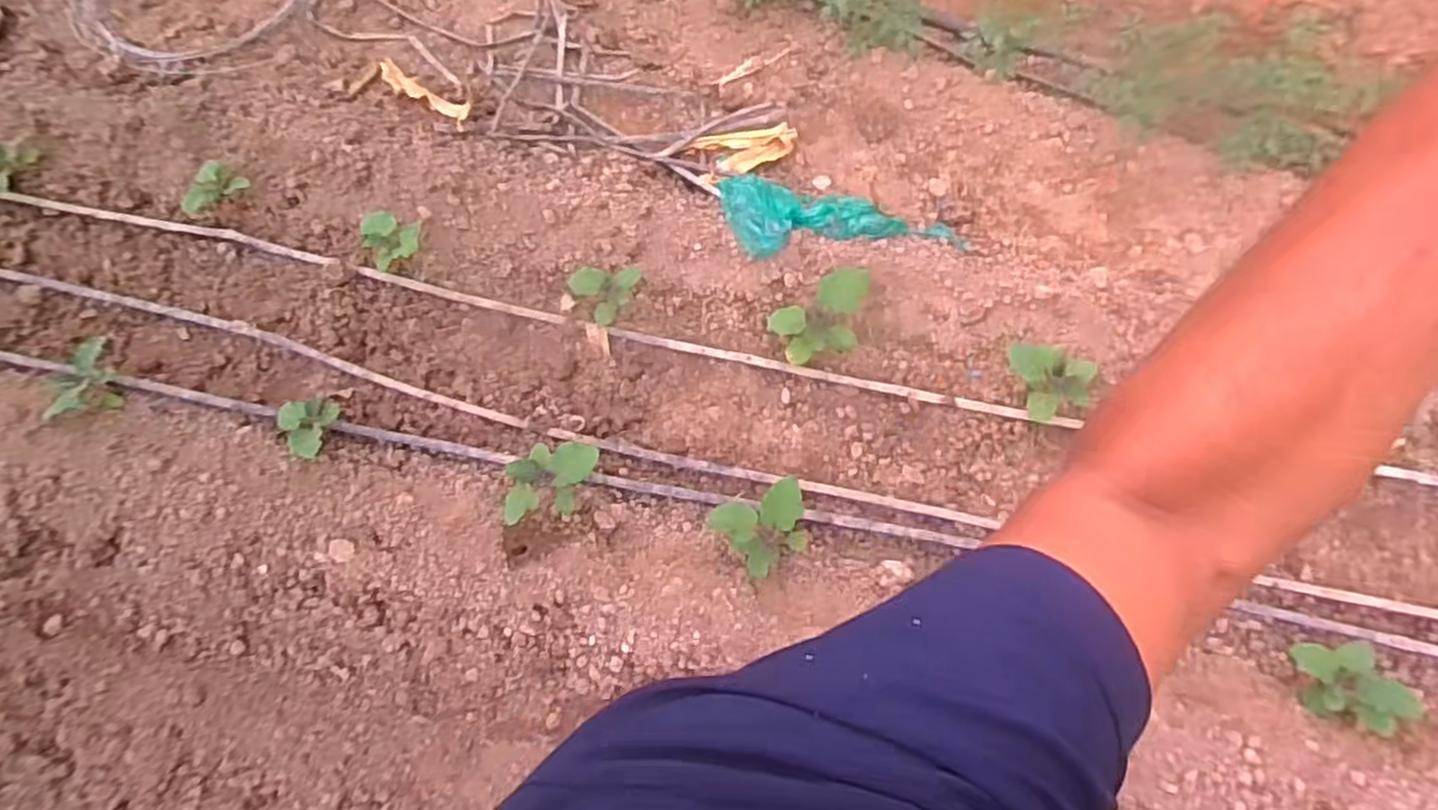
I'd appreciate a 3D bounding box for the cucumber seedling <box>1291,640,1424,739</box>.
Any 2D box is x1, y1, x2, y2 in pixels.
[{"bbox_3d":[1.148,0.502,1.368,0.192,0.064,0.143,19,67,10],"label":"cucumber seedling"}]

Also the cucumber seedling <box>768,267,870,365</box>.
[{"bbox_3d":[0.215,-0.200,1.668,0.190,0.154,0.170,13,66,7],"label":"cucumber seedling"}]

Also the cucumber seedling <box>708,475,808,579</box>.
[{"bbox_3d":[0.088,0.245,1.492,0.177,0.115,0.140,-19,66,-7],"label":"cucumber seedling"}]

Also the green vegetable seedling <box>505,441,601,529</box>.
[{"bbox_3d":[-0.346,0.156,1.586,0.207,0.107,0.157,-14,65,-5],"label":"green vegetable seedling"}]

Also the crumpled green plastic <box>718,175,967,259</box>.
[{"bbox_3d":[0.279,-0.425,1.819,0.605,0.080,0.247,14,66,8],"label":"crumpled green plastic"}]

